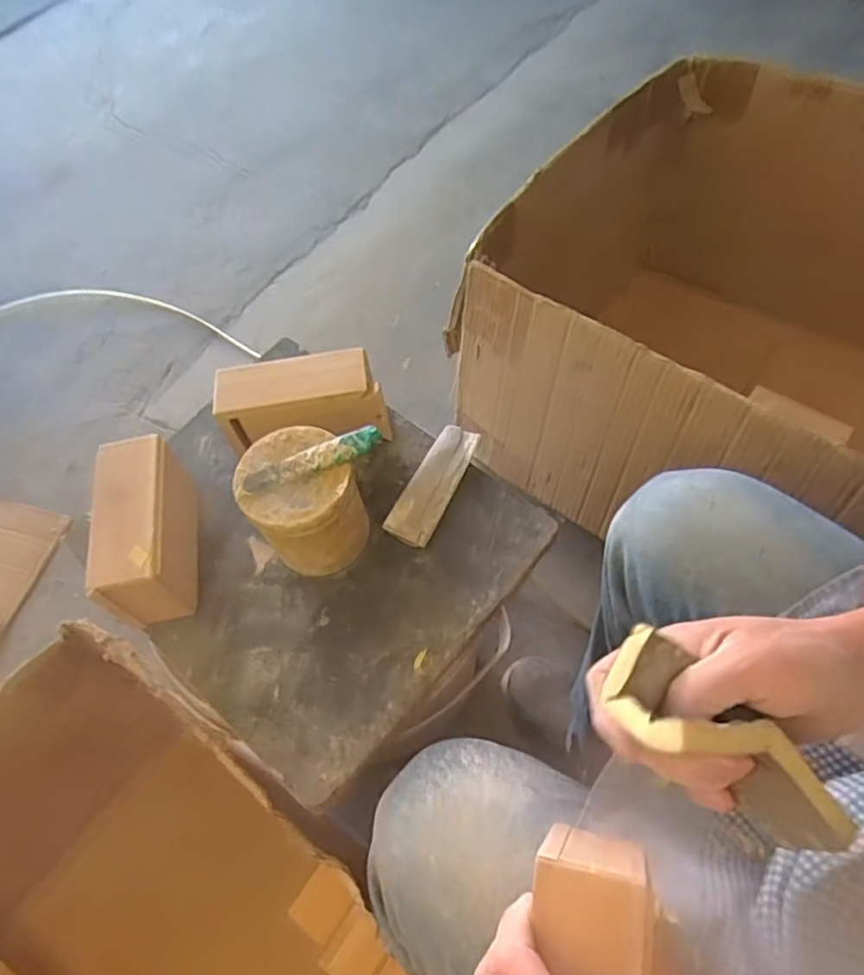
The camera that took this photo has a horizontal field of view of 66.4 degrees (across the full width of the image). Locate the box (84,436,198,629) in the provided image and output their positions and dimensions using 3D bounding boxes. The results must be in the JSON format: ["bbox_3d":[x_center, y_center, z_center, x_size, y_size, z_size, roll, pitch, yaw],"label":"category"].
[{"bbox_3d":[-0.217,0.032,0.502,0.058,0.064,0.131,-11,58,-3],"label":"box"}]

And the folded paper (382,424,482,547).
[{"bbox_3d":[0.003,-0.003,0.545,0.036,0.011,0.111,23,63,17],"label":"folded paper"}]

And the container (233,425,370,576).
[{"bbox_3d":[-0.093,0.016,0.496,0.078,0.092,0.087,-23,60,-10],"label":"container"}]

